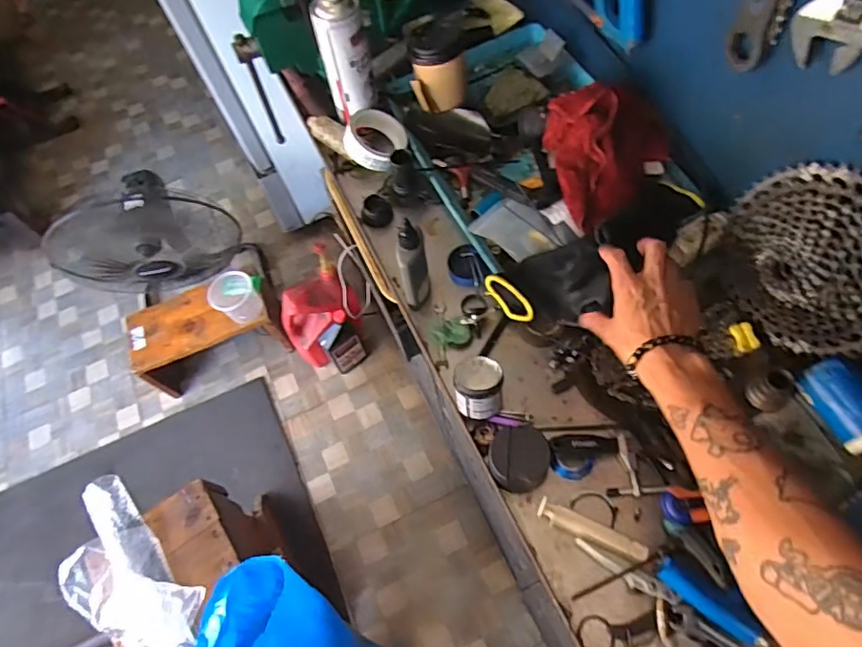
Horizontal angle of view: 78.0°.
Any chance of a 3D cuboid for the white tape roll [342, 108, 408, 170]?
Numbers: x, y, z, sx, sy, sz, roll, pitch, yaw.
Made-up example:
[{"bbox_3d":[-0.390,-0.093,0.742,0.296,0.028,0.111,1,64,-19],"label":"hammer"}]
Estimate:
[{"bbox_3d":[-0.082,-0.276,0.785,0.090,0.045,0.097,-11,62,0],"label":"white tape roll"}]

